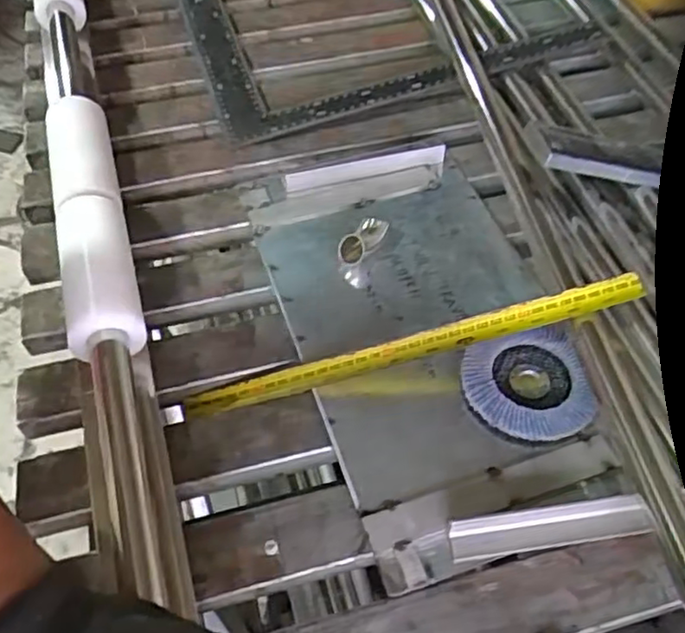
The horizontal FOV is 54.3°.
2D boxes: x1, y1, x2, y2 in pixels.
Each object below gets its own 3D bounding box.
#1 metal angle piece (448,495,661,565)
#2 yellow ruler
[{"bbox_3d":[0.128,0.129,0.409,0.124,0.016,0.021,-8,54,-2],"label":"metal angle piece"},{"bbox_3d":[0.044,0.024,0.477,0.330,0.010,0.018,-15,53,8],"label":"yellow ruler"}]

